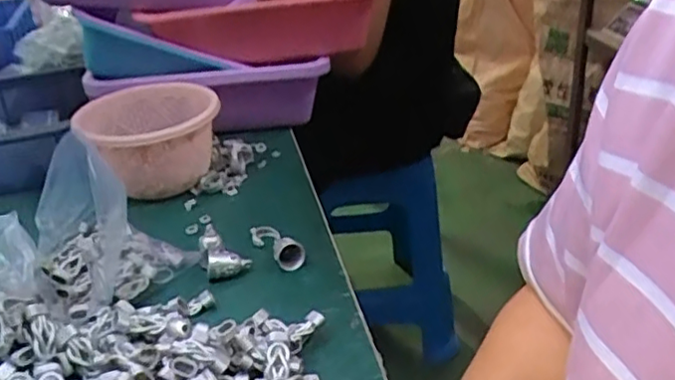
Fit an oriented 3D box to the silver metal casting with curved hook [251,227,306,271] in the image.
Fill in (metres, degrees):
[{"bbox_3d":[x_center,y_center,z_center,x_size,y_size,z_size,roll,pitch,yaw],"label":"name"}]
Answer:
[{"bbox_3d":[-0.054,0.049,0.572,0.027,0.028,0.066,-16,29,-24],"label":"silver metal casting with curved hook"}]

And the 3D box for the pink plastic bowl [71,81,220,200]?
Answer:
[{"bbox_3d":[-0.180,-0.047,0.638,0.126,0.089,0.137,-3,27,1],"label":"pink plastic bowl"}]

